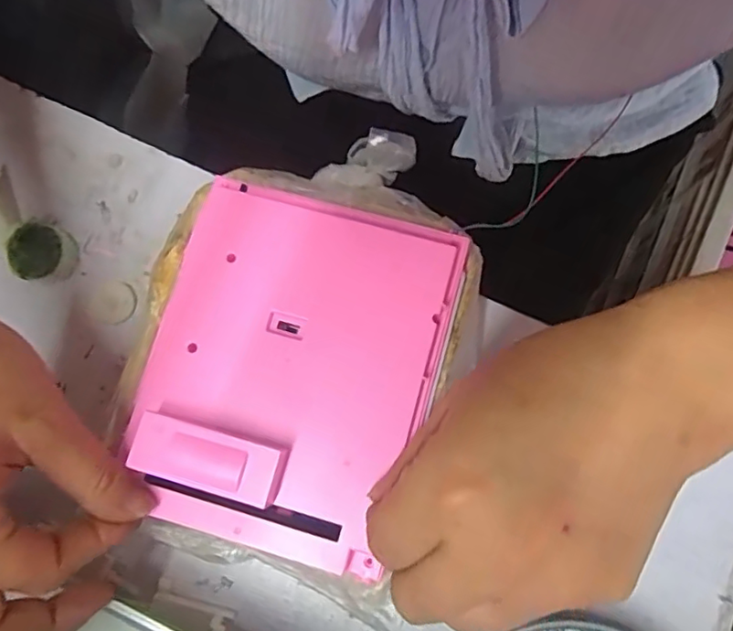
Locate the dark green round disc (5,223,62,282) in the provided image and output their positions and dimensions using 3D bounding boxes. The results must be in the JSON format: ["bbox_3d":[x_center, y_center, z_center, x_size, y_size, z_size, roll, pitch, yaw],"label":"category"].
[{"bbox_3d":[-0.182,-0.034,0.324,0.029,0.017,0.030,0,78,1],"label":"dark green round disc"}]

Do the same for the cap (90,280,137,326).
[{"bbox_3d":[-0.142,-0.008,0.324,0.025,0.004,0.024,0,78,1],"label":"cap"}]

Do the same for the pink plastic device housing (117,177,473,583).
[{"bbox_3d":[-0.033,0.020,0.255,0.125,0.021,0.155,15,78,3],"label":"pink plastic device housing"}]

